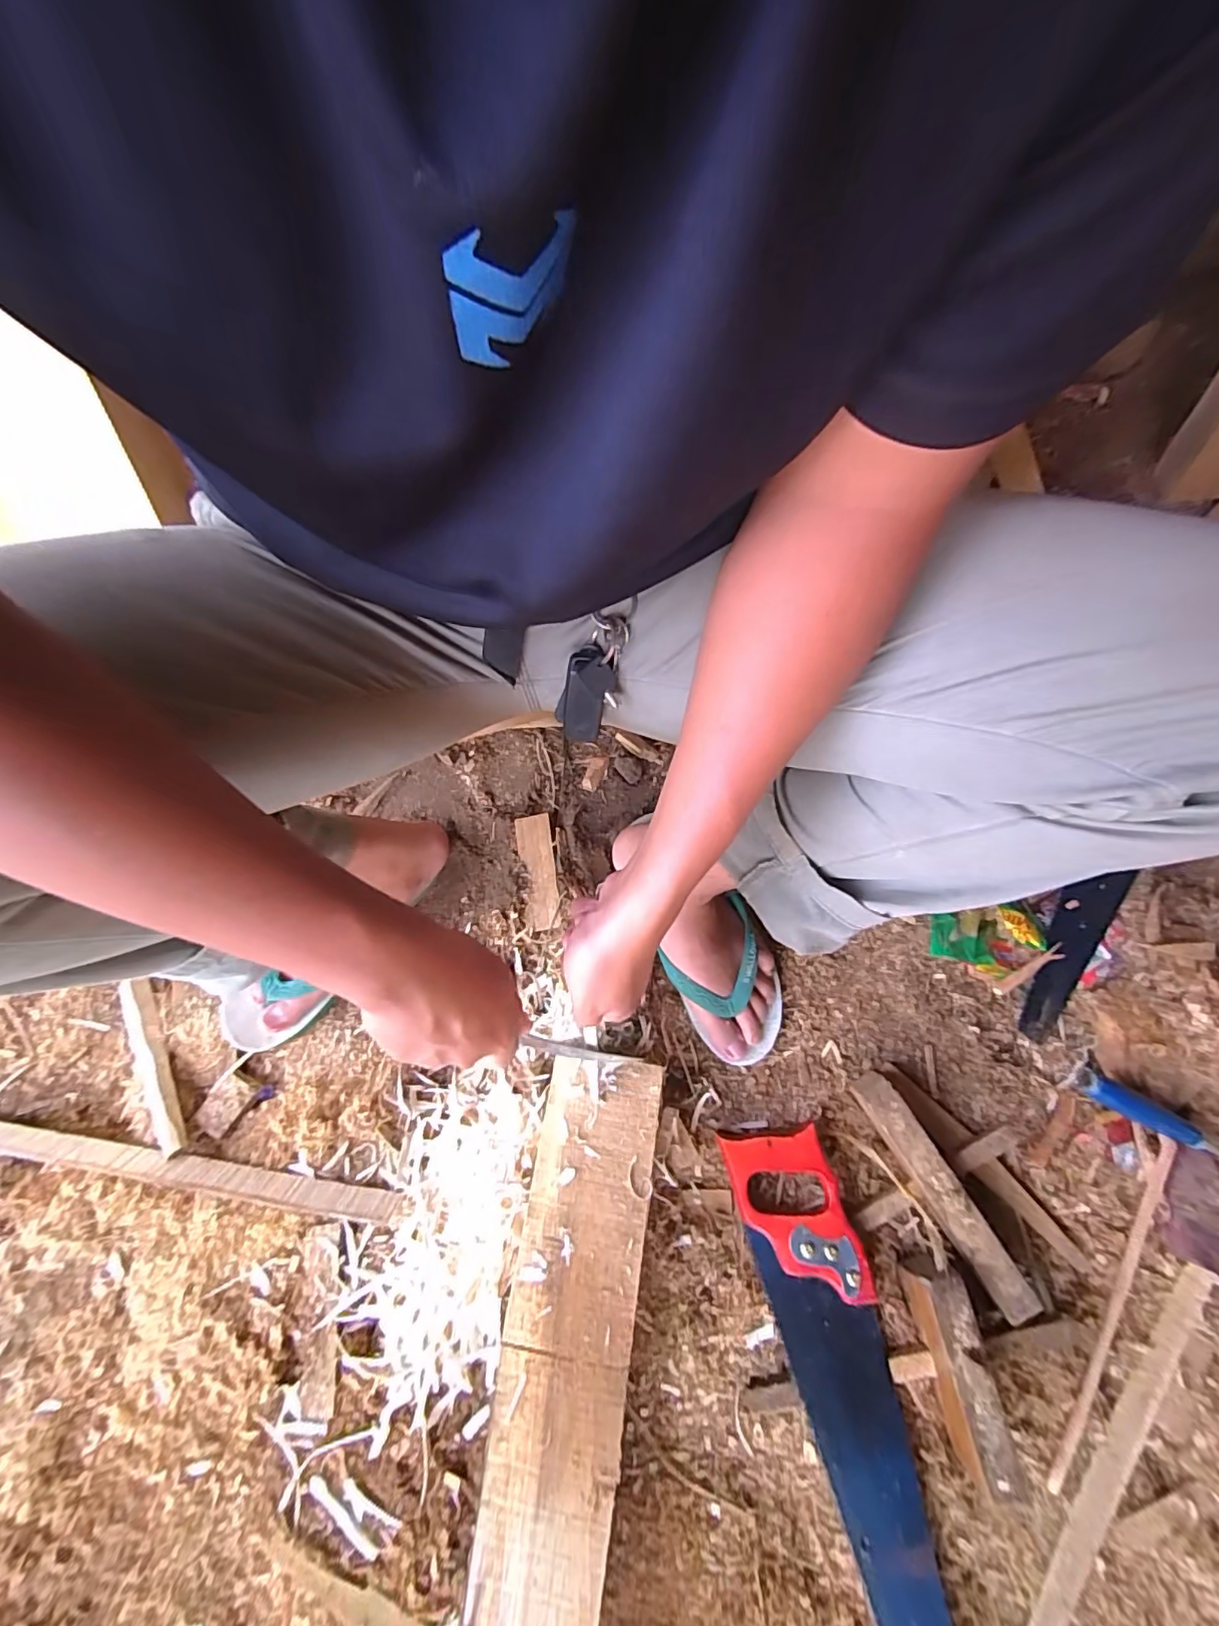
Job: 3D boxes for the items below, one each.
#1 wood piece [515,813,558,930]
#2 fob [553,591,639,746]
[{"bbox_3d":[-0.077,0.062,0.600,0.036,0.013,0.122,-7,69,-6],"label":"wood piece"},{"bbox_3d":[-0.012,-0.095,0.392,0.039,0.107,0.026,29,33,7],"label":"fob"}]

